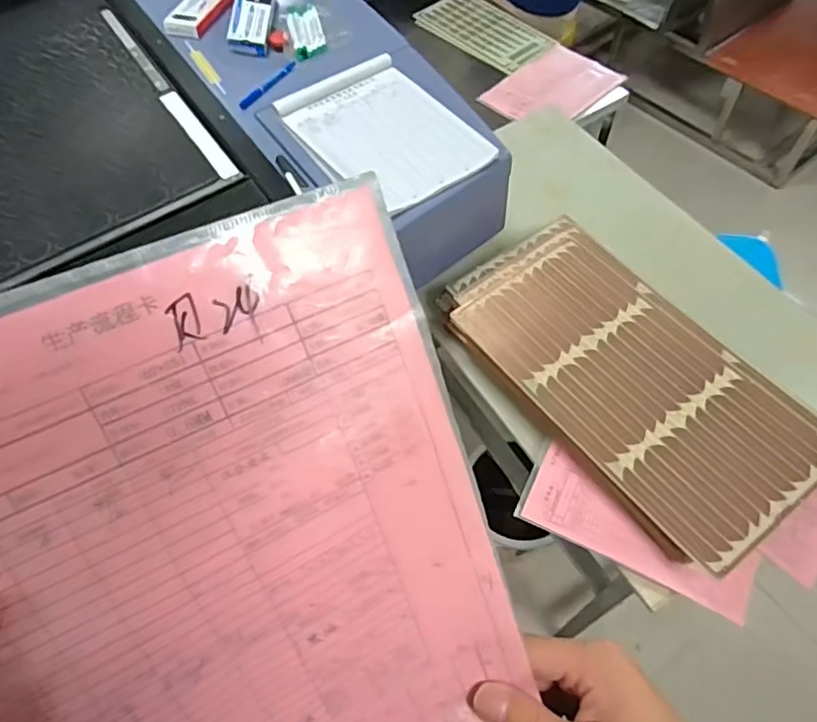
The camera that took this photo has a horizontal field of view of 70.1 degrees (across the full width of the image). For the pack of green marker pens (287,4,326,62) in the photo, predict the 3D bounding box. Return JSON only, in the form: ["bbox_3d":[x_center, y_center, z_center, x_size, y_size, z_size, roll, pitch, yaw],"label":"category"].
[{"bbox_3d":[-0.193,-0.624,1.094,0.060,0.014,0.180,-13,59,-5],"label":"pack of green marker pens"}]

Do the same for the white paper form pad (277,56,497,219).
[{"bbox_3d":[-0.038,-0.352,0.901,0.208,0.029,0.309,-34,63,-16],"label":"white paper form pad"}]

